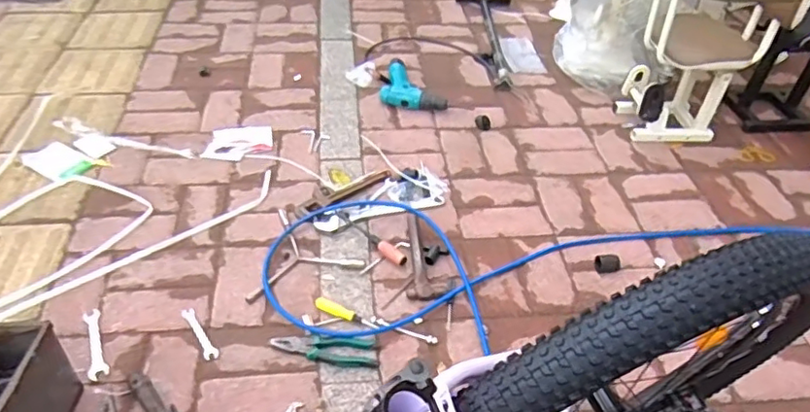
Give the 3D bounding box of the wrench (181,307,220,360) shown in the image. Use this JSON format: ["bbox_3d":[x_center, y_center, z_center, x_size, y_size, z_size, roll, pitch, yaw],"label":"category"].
[{"bbox_3d":[-0.361,0.226,1.051,0.026,0.005,0.121,-25,49,-28],"label":"wrench"}]

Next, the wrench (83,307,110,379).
[{"bbox_3d":[-0.533,0.236,1.025,0.029,0.009,0.153,-17,46,-21],"label":"wrench"}]

